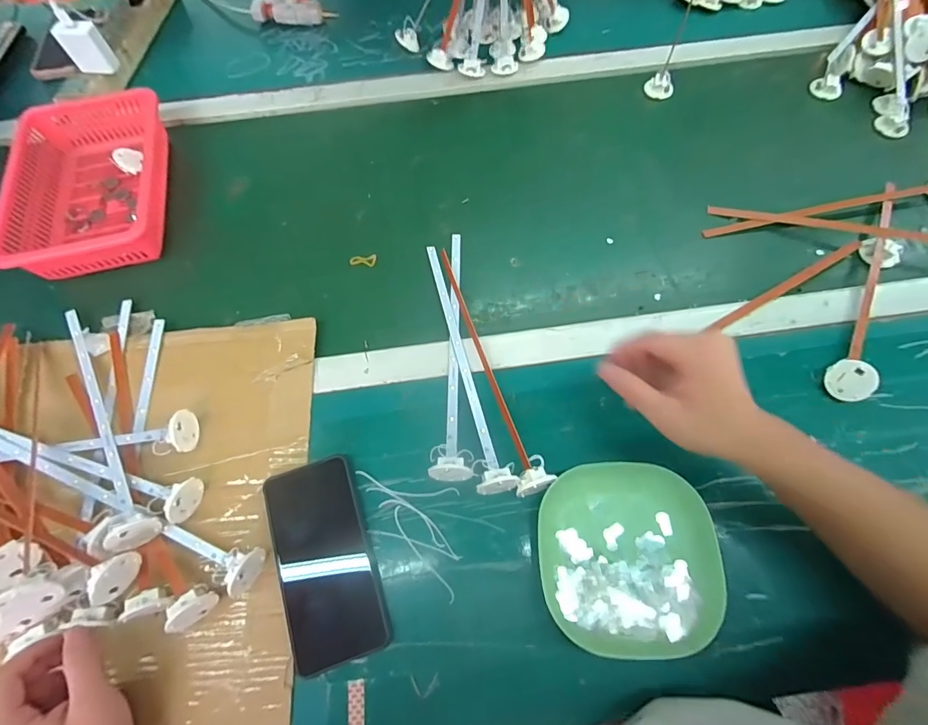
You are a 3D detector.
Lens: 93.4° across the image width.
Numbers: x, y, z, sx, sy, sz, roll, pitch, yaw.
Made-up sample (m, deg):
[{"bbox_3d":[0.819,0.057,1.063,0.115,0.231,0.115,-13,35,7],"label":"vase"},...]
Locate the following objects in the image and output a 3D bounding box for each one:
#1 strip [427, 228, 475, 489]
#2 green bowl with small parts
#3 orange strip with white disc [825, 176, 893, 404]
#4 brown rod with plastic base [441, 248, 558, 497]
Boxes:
[{"bbox_3d":[-0.018,-0.026,0.450,0.038,0.034,0.286,-3,66,0],"label":"strip"},{"bbox_3d":[0.135,0.161,0.368,0.135,0.036,0.144,-1,66,1],"label":"green bowl with small parts"},{"bbox_3d":[0.437,-0.094,0.468,0.035,0.030,0.308,26,70,12],"label":"orange strip with white disc"},{"bbox_3d":[0.024,-0.010,0.436,0.028,0.032,0.281,-16,67,-5],"label":"brown rod with plastic base"}]

